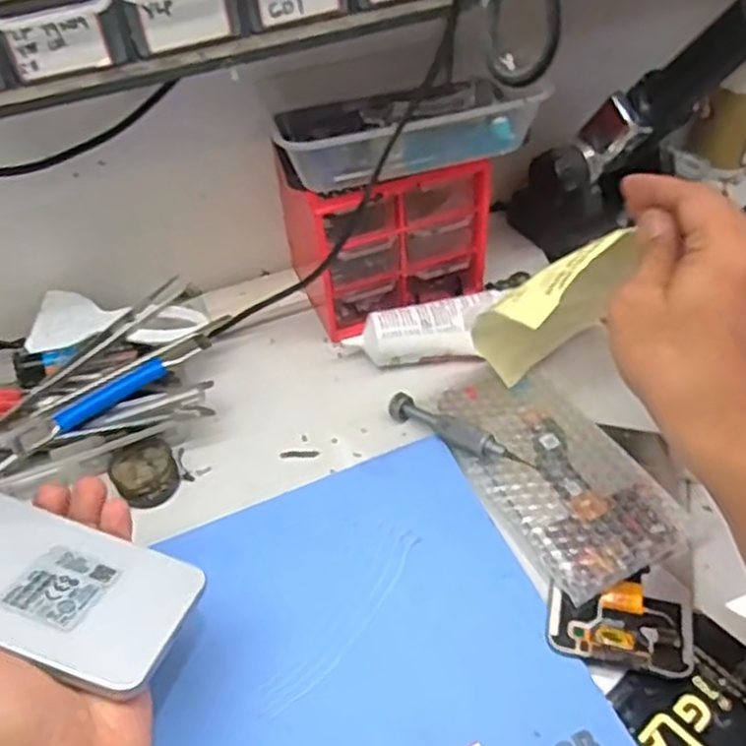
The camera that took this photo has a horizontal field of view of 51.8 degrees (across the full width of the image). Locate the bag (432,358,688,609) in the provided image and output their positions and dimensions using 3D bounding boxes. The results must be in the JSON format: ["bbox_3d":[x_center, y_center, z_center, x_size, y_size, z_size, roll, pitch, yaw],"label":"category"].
[{"bbox_3d":[0.108,0.052,0.471,0.092,0.013,0.170,-23,51,-16],"label":"bag"}]

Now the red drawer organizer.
[{"bbox_3d":[0.010,-0.110,0.557,0.132,0.116,0.094,-14,49,-8],"label":"red drawer organizer"}]

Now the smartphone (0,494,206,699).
[{"bbox_3d":[-0.162,0.086,0.341,0.159,0.006,0.075,19,28,6],"label":"smartphone"}]

